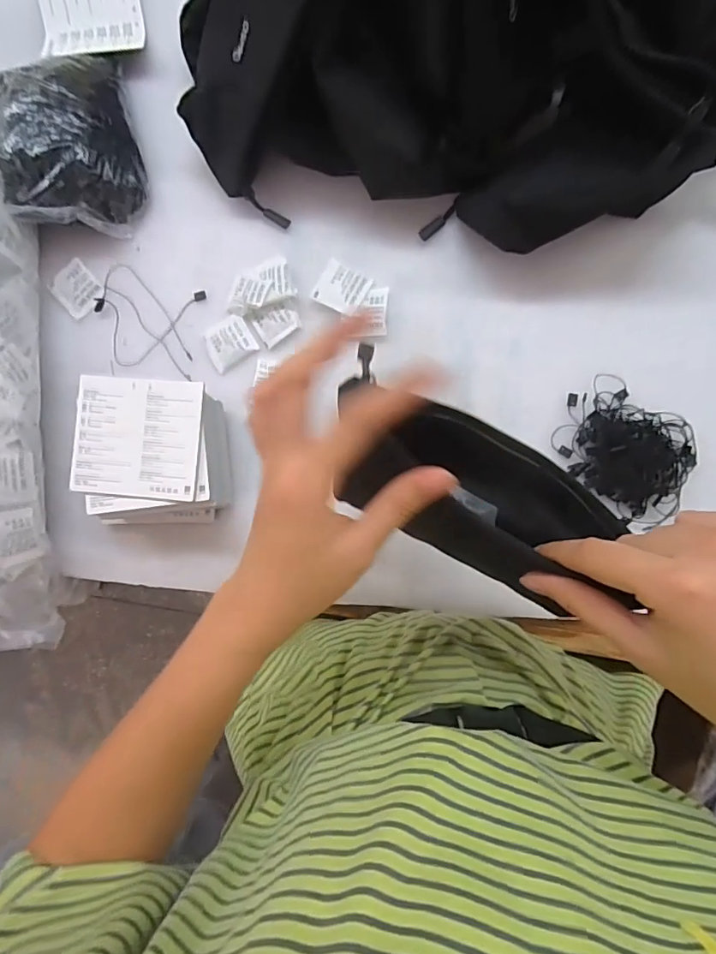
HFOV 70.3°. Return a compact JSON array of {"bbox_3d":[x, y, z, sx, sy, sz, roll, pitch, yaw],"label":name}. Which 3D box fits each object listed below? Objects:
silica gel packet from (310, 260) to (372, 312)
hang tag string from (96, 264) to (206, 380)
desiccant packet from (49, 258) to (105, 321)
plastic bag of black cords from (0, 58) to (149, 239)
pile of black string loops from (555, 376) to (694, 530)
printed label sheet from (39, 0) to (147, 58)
[{"bbox_3d":[-0.013,-0.160,0.430,0.042,0.004,0.038,28,90,7],"label":"silica gel packet"},{"bbox_3d":[-0.186,-0.140,0.453,0.098,0.004,0.088,13,88,6],"label":"hang tag string"},{"bbox_3d":[-0.253,-0.169,0.457,0.037,0.004,0.045,-41,84,2],"label":"desiccant packet"},{"bbox_3d":[-0.243,-0.289,0.430,0.096,0.067,0.152,-7,86,6],"label":"plastic bag of black cords"},{"bbox_3d":[0.211,-0.023,0.391,0.109,0.020,0.081,41,92,6],"label":"pile of black string loops"},{"bbox_3d":[-0.240,-0.421,0.457,0.090,0.017,0.094,-9,86,5],"label":"printed label sheet"}]

